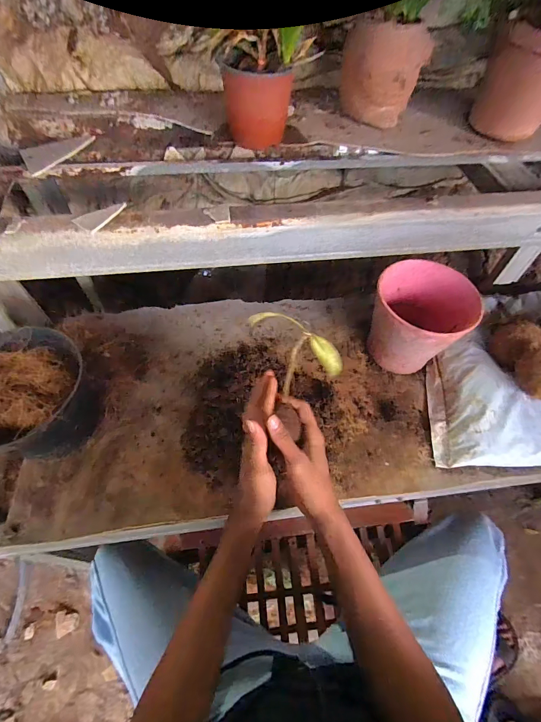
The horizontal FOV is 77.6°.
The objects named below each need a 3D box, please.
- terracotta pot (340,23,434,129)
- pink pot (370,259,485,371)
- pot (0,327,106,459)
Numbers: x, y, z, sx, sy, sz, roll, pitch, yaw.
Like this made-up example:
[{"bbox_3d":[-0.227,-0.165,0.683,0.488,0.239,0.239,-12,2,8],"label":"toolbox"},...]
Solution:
[{"bbox_3d":[0.177,-0.468,0.545,0.100,0.118,0.104,-35,65,-21],"label":"terracotta pot"},{"bbox_3d":[0.247,-0.064,0.573,0.139,0.145,0.163,26,61,14],"label":"pink pot"},{"bbox_3d":[-0.335,0.062,0.480,0.162,0.142,0.161,1,58,-1],"label":"pot"}]

